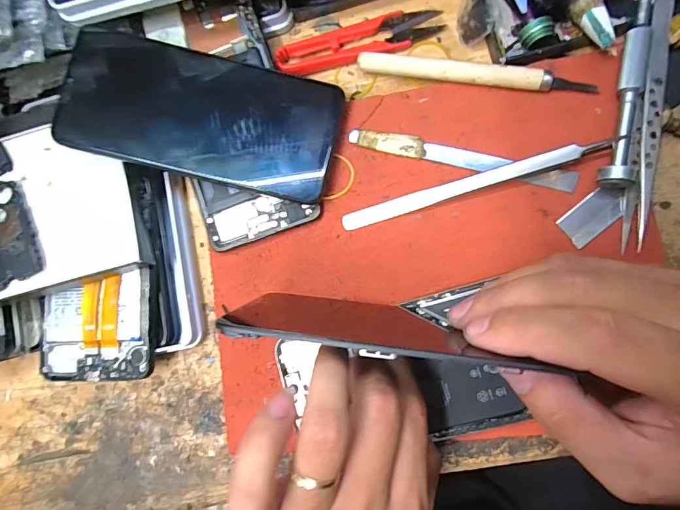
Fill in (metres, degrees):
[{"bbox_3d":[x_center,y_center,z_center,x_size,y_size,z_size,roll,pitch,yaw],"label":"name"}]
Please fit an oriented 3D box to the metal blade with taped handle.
[{"bbox_3d":[0.068,-0.056,0.229,0.127,0.004,0.012,15,93,9],"label":"metal blade with taped handle"}]

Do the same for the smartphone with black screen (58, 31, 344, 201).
[{"bbox_3d":[-0.078,-0.080,0.228,0.152,0.004,0.070,13,83,-4],"label":"smartphone with black screen"}]

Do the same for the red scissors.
[{"bbox_3d":[0.011,-0.130,0.245,0.100,0.009,0.023,-13,85,8],"label":"red scissors"}]

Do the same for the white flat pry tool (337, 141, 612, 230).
[{"bbox_3d":[0.072,-0.040,0.223,0.146,0.014,0.010,-17,90,8],"label":"white flat pry tool"}]

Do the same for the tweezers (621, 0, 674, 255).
[{"bbox_3d":[0.159,-0.068,0.205,0.013,0.018,0.130,8,88,10],"label":"tweezers"}]

